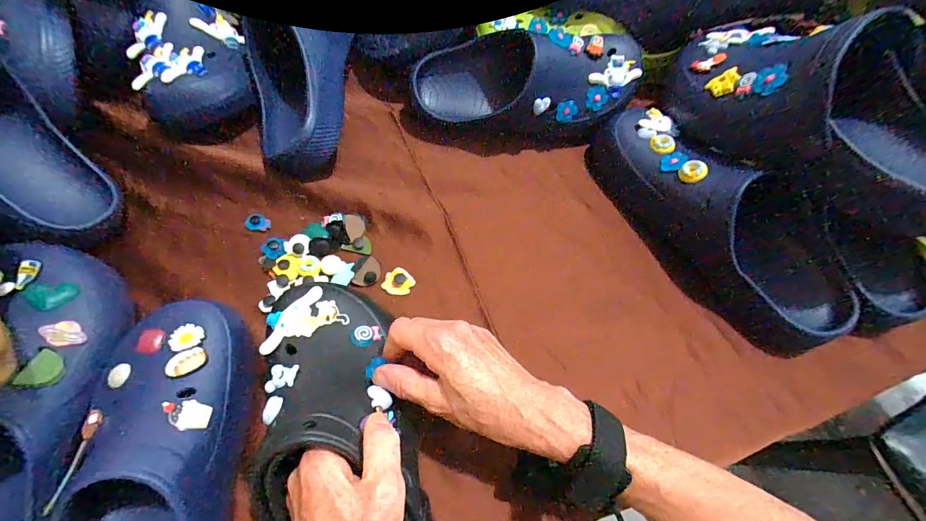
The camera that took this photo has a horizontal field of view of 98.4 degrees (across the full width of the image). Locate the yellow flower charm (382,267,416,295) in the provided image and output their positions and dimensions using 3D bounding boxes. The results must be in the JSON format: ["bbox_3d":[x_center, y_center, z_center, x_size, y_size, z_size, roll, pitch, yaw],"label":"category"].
[{"bbox_3d":[-0.066,0.022,0.403,0.030,0.006,0.028,1,62,-2],"label":"yellow flower charm"}]

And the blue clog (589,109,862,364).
[{"bbox_3d":[0.246,-0.042,0.400,0.085,0.103,0.297,-32,68,-17],"label":"blue clog"}]

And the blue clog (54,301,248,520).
[{"bbox_3d":[-0.216,0.165,0.278,0.107,0.074,0.274,-8,63,-6],"label":"blue clog"}]

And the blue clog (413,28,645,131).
[{"bbox_3d":[0.070,-0.198,0.456,0.251,0.088,0.085,5,62,0],"label":"blue clog"}]

